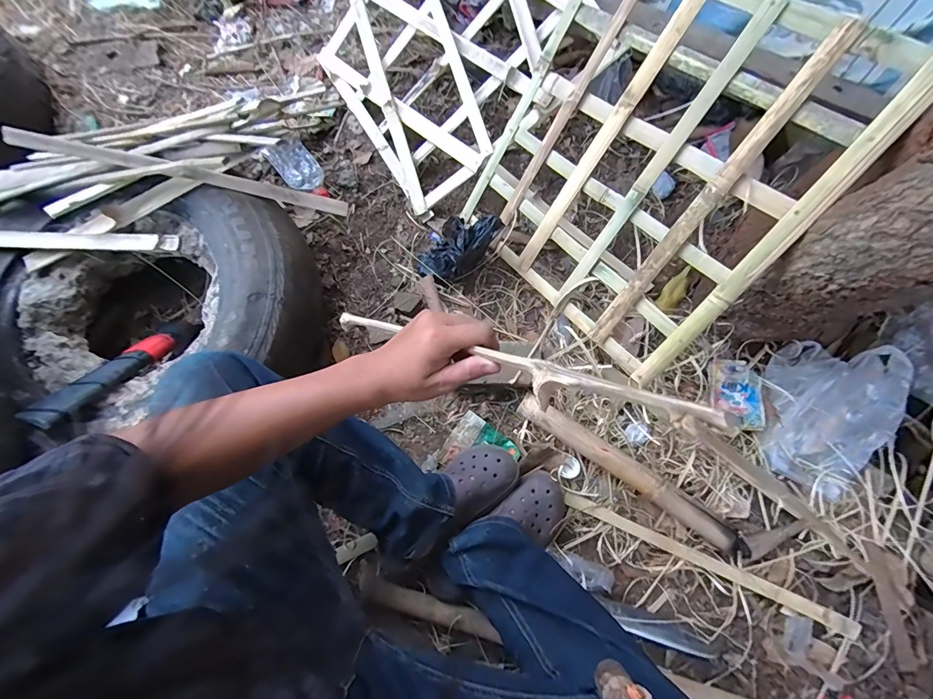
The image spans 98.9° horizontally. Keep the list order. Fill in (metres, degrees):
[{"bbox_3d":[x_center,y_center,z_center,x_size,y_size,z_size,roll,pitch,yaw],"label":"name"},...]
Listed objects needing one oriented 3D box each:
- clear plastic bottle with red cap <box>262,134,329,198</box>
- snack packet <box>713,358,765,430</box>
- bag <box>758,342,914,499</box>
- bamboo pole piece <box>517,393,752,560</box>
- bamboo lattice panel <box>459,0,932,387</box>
[{"bbox_3d":[-0.367,-0.396,0.872,0.083,0.035,0.173,-39,77,-8],"label":"clear plastic bottle with red cap"},{"bbox_3d":[0.498,0.083,0.741,0.085,0.017,0.124,8,75,3],"label":"snack packet"},{"bbox_3d":[0.620,0.109,0.689,0.173,0.120,0.238,22,77,7],"label":"bag"},{"bbox_3d":[0.284,0.217,0.699,0.432,0.050,0.044,34,78,10],"label":"bamboo pole piece"},{"bbox_3d":[0.256,-0.306,0.654,0.538,0.042,0.503,49,122,25],"label":"bamboo lattice panel"}]

